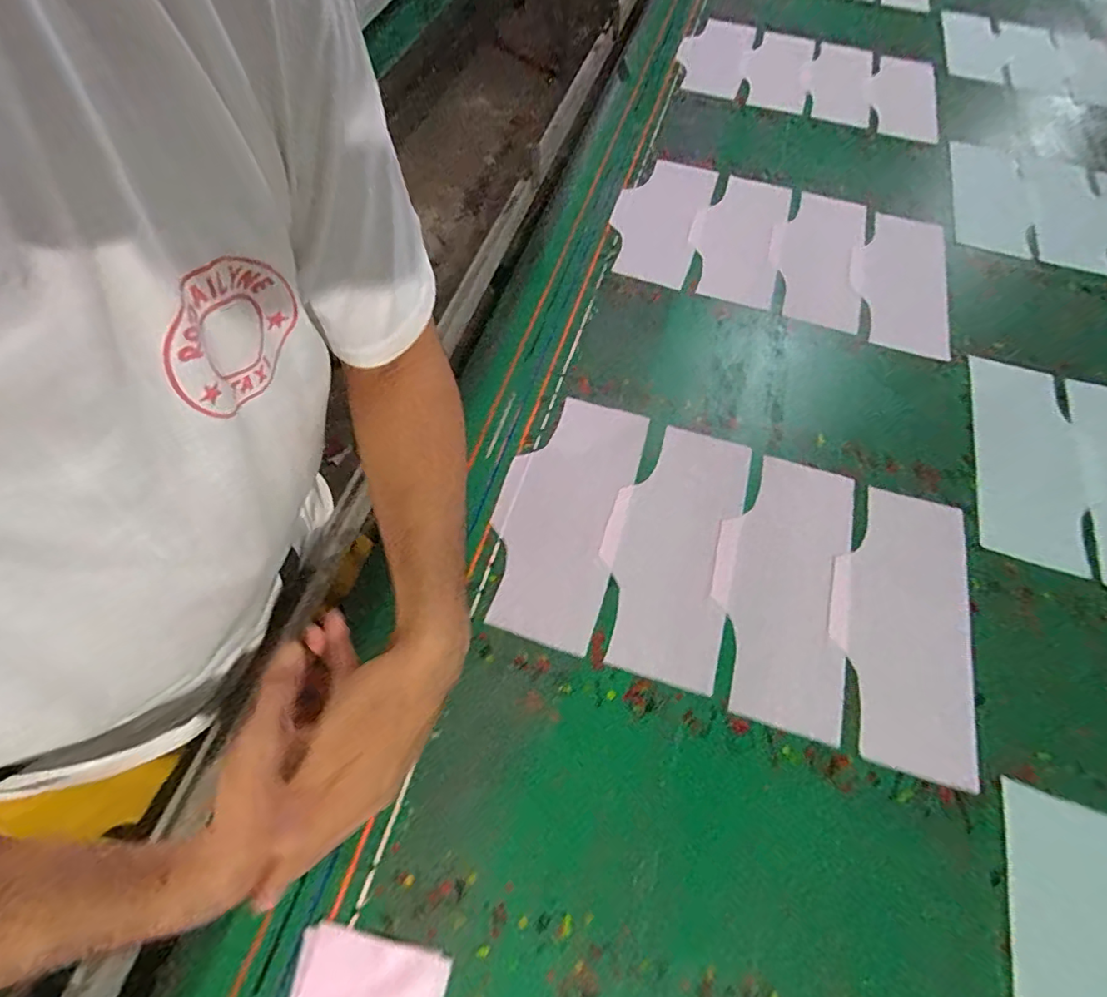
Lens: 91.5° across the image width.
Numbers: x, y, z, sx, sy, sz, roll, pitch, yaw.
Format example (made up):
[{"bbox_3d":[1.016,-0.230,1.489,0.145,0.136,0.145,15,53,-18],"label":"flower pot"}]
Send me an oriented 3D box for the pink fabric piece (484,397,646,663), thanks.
[{"bbox_3d":[0.008,0.011,0.590,0.132,0.009,0.283,16,63,6],"label":"pink fabric piece"}]

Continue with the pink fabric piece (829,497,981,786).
[{"bbox_3d":[0.354,0.120,0.549,0.131,0.006,0.289,16,63,6],"label":"pink fabric piece"}]

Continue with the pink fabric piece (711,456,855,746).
[{"bbox_3d":[0.239,0.086,0.566,0.136,0.008,0.290,16,64,4],"label":"pink fabric piece"}]

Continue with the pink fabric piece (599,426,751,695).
[{"bbox_3d":[0.125,0.046,0.575,0.133,0.010,0.283,15,63,6],"label":"pink fabric piece"}]

